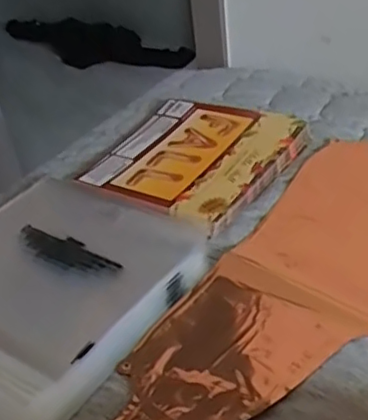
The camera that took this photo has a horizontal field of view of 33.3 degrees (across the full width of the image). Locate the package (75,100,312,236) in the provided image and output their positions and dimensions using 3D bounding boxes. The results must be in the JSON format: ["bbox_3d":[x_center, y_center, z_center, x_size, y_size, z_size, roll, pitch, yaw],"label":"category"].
[{"bbox_3d":[0.012,-0.060,0.650,0.181,0.011,0.197,18,43,32],"label":"package"}]

